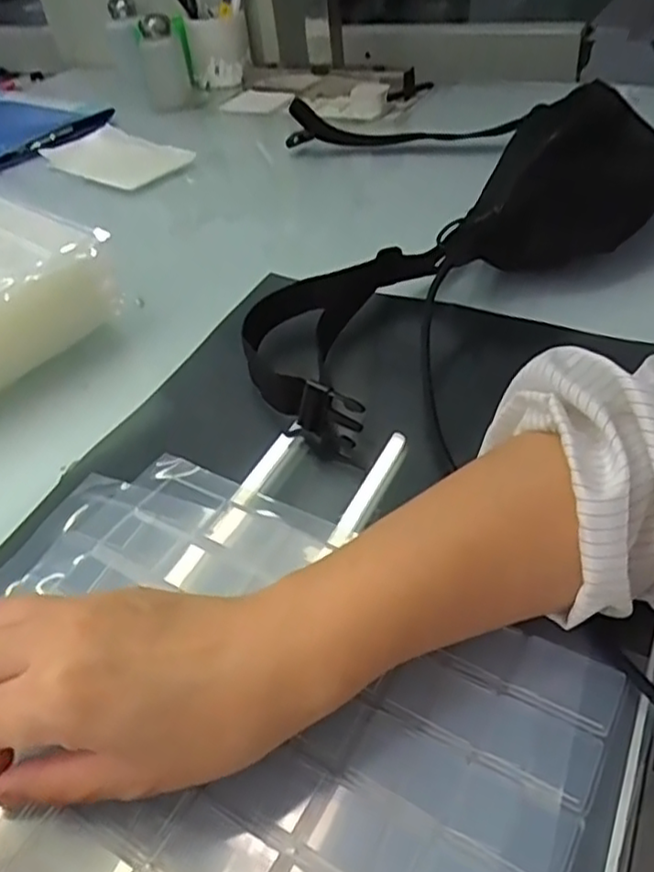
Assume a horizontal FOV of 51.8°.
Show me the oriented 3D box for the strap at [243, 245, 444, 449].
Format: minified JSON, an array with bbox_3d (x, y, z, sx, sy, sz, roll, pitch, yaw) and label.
[{"bbox_3d":[0.000,-0.072,0.466,0.108,0.036,0.181,13,46,21],"label":"strap"}]

